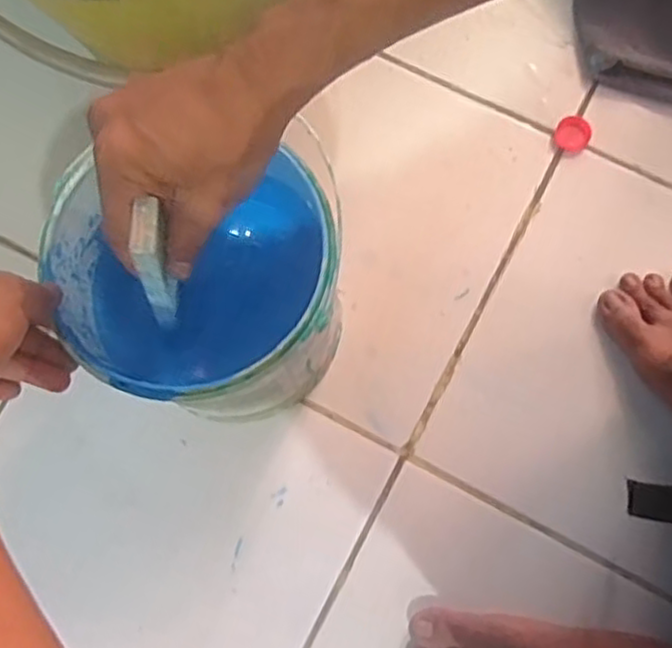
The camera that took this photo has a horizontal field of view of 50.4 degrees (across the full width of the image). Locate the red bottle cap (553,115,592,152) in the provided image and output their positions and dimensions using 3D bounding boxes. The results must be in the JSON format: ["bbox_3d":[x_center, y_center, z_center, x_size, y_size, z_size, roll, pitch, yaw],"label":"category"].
[{"bbox_3d":[0.209,-0.167,0.631,0.031,0.007,0.032,0,77,2],"label":"red bottle cap"}]

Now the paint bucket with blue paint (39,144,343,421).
[{"bbox_3d":[-0.086,-0.021,0.504,0.175,0.160,0.158,-15,77,-2],"label":"paint bucket with blue paint"}]

